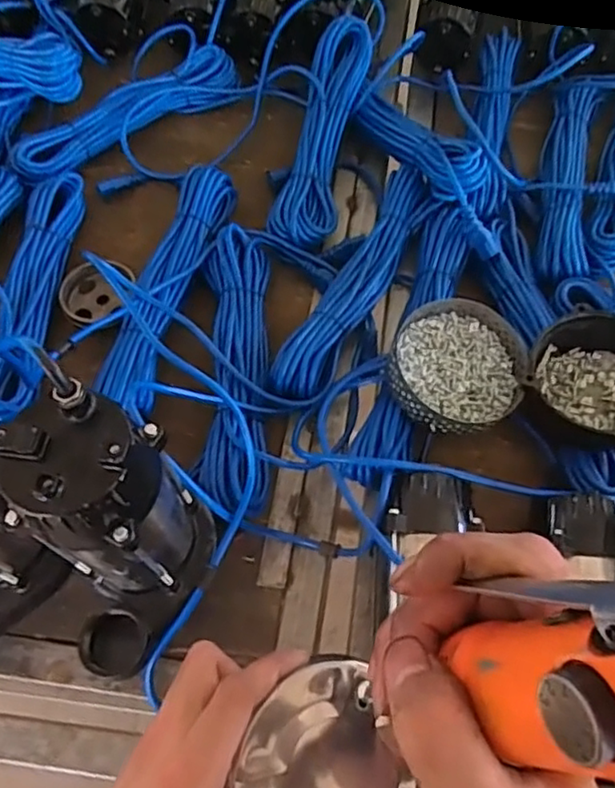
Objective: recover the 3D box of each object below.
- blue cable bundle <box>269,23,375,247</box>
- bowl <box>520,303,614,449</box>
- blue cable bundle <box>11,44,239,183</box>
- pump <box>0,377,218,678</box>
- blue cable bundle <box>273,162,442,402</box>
[{"bbox_3d":[0.023,-0.334,0.816,0.078,0.087,0.335,11,64,7],"label":"blue cable bundle"},{"bbox_3d":[0.273,-0.009,0.607,0.122,0.077,0.114,-1,63,1],"label":"bowl"},{"bbox_3d":[-0.246,-0.386,0.872,0.338,0.036,0.074,-35,67,-15],"label":"blue cable bundle"},{"bbox_3d":[-0.140,0.114,0.460,0.098,0.230,0.149,5,63,4],"label":"pump"},{"bbox_3d":[0.060,-0.131,0.712,0.058,0.028,0.334,24,66,13],"label":"blue cable bundle"}]

